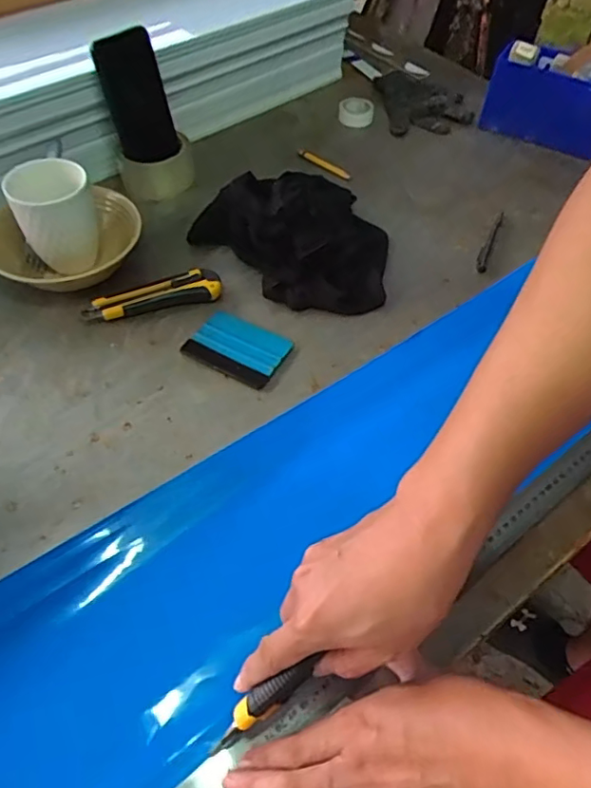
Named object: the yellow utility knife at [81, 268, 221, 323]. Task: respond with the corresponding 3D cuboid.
[{"bbox_3d":[-0.158,-0.109,0.612,0.147,0.025,0.033,-12,54,-11],"label":"yellow utility knife"}]

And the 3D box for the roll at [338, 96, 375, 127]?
[{"bbox_3d":[0.096,-0.446,0.872,0.054,0.027,0.054,1,52,-1],"label":"roll"}]

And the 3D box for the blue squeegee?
[{"bbox_3d":[-0.060,-0.049,0.579,0.097,0.009,0.071,26,56,17],"label":"blue squeegee"}]

